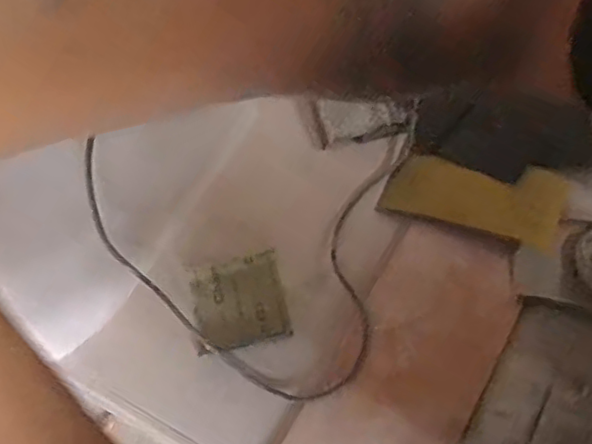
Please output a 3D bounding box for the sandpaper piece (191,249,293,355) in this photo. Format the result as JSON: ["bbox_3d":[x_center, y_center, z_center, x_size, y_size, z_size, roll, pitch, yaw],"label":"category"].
[{"bbox_3d":[-0.069,0.093,0.755,0.105,0.011,0.118,-10,56,-7],"label":"sandpaper piece"}]

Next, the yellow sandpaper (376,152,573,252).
[{"bbox_3d":[0.236,-0.043,0.816,0.222,0.016,0.133,15,51,14],"label":"yellow sandpaper"}]

